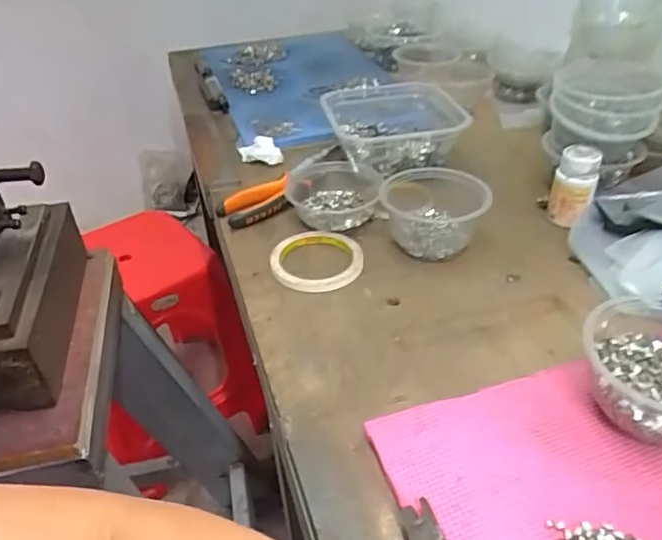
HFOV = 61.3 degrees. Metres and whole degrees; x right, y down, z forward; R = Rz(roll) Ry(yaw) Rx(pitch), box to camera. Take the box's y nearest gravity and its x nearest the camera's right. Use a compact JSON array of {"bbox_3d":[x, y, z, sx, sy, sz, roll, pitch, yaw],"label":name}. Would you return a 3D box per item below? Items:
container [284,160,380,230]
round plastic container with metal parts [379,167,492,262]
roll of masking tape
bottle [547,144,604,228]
[{"bbox_3d":[0.002,-0.088,0.667,0.111,0.041,0.107,-2,38,1],"label":"container"},{"bbox_3d":[0.115,-0.067,0.622,0.111,0.064,0.104,-2,38,1],"label":"round plastic container with metal parts"},{"bbox_3d":[-0.013,-0.013,0.597,0.091,0.014,0.097,-2,38,1],"label":"roll of masking tape"},{"bbox_3d":[0.272,-0.093,0.625,0.044,0.080,0.048,16,41,23],"label":"bottle"}]

